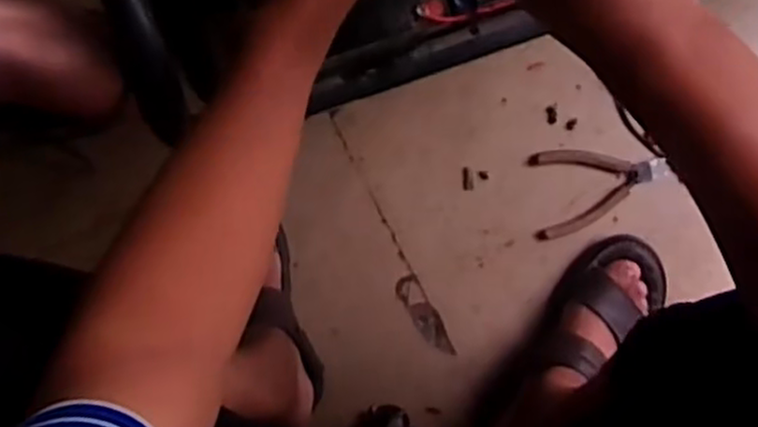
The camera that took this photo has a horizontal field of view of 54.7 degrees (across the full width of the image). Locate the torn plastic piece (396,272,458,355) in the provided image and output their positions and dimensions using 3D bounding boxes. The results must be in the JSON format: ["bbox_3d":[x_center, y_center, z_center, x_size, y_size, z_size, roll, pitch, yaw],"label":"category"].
[{"bbox_3d":[0.054,0.121,0.862,0.031,0.009,0.105,-30,93,4],"label":"torn plastic piece"}]

